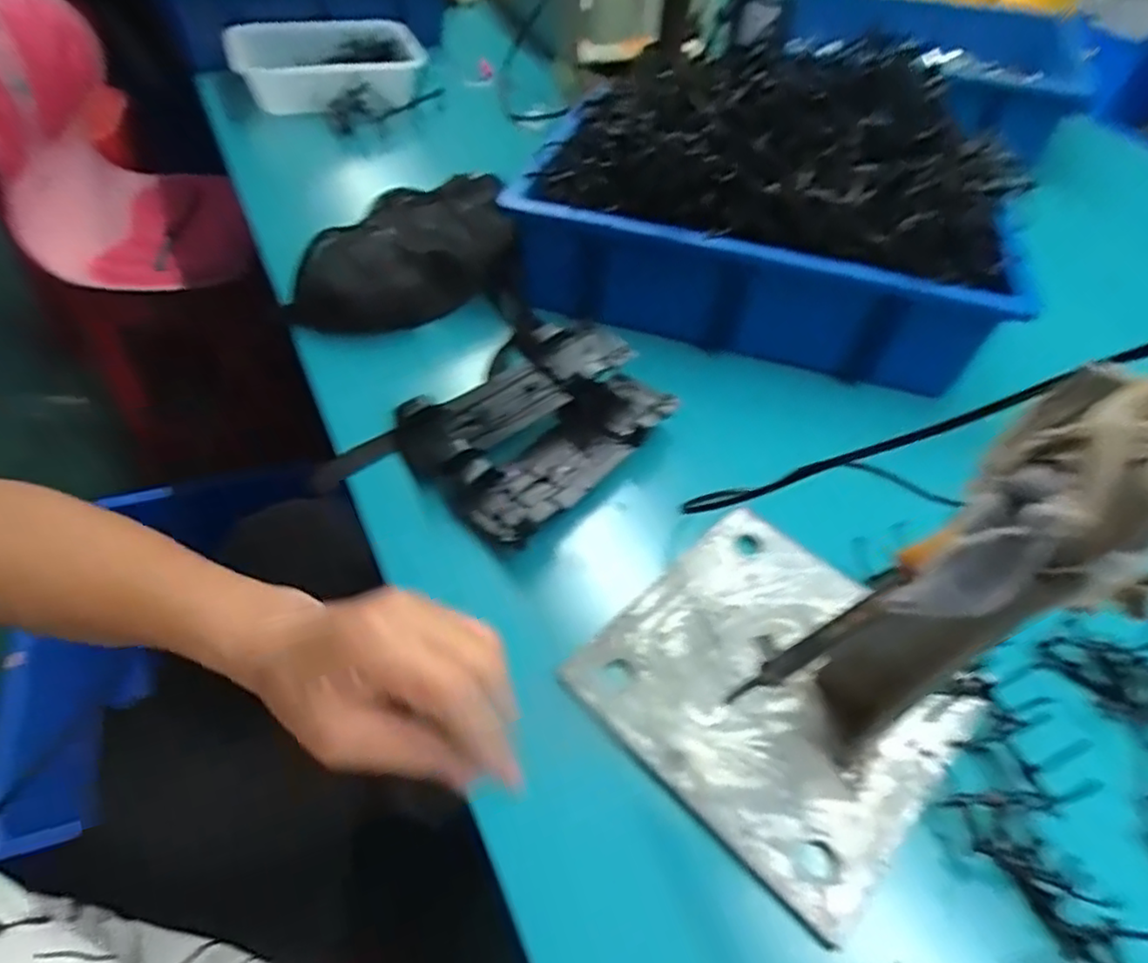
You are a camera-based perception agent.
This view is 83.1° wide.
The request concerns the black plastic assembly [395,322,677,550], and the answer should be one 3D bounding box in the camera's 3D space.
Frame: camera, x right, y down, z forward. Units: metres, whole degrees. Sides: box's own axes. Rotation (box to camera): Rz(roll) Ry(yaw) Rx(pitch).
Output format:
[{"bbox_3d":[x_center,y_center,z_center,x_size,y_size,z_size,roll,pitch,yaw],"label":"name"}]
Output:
[{"bbox_3d":[-0.031,-0.053,0.519,0.160,0.048,0.199,35,58,23],"label":"black plastic assembly"}]

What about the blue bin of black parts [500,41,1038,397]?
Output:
[{"bbox_3d":[0.170,-0.258,0.596,0.412,0.171,0.246,16,51,10],"label":"blue bin of black parts"}]

